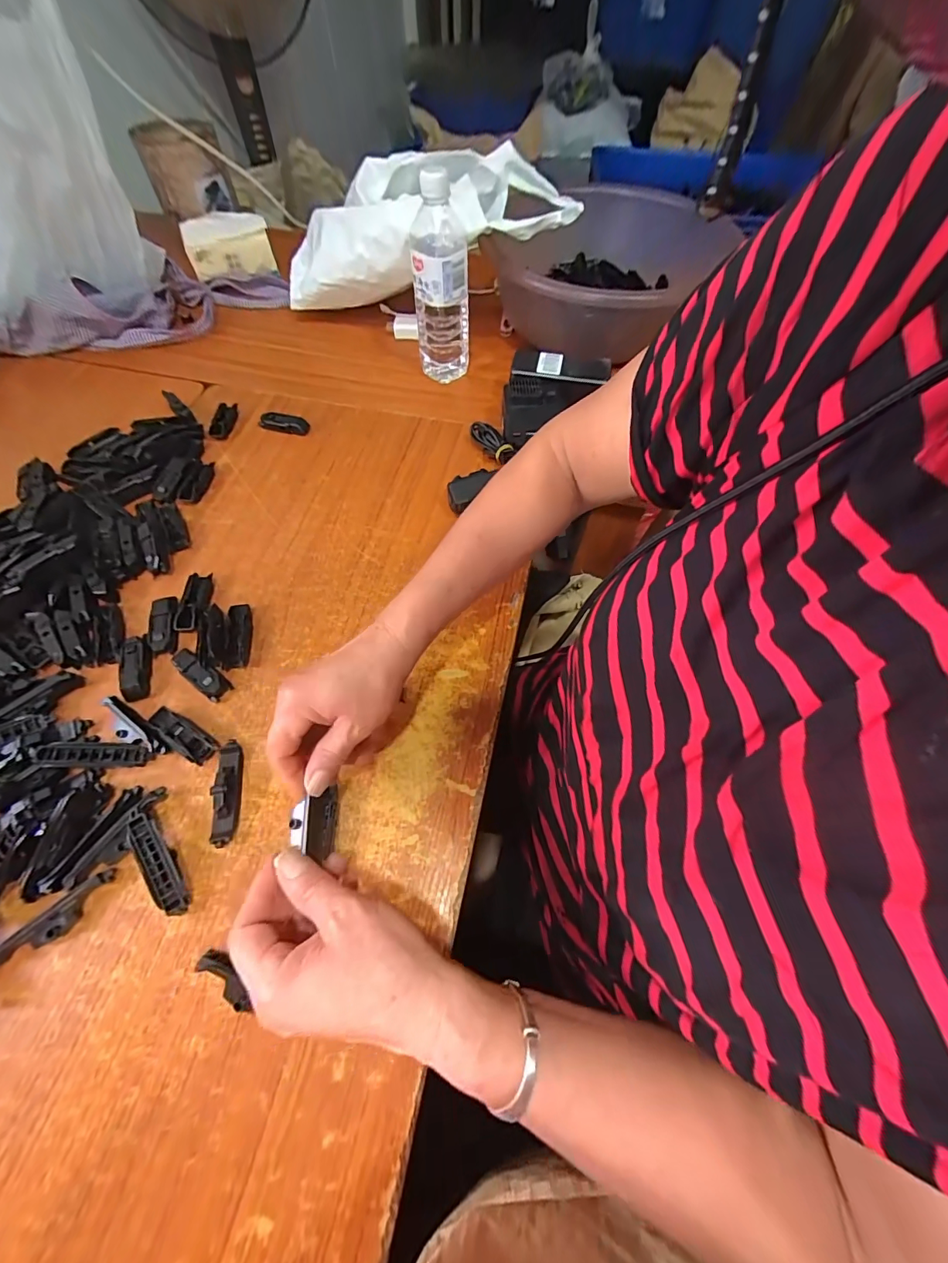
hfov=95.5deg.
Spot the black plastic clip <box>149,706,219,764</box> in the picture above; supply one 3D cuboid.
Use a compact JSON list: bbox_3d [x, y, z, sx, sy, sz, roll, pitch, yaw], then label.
[{"bbox_3d":[-0.251,0.089,0.371,0.065,0.013,0.021,30,65,14],"label":"black plastic clip"}]

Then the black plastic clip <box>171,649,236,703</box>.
[{"bbox_3d":[-0.253,0.039,0.397,0.060,0.016,0.021,32,65,15],"label":"black plastic clip"}]

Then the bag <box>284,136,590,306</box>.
[{"bbox_3d":[-0.092,-0.525,0.565,0.432,0.123,0.126,1,59,22],"label":"bag"}]

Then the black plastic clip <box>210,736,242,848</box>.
[{"bbox_3d":[-0.201,0.128,0.349,0.017,0.019,0.081,-6,62,-5],"label":"black plastic clip"}]

